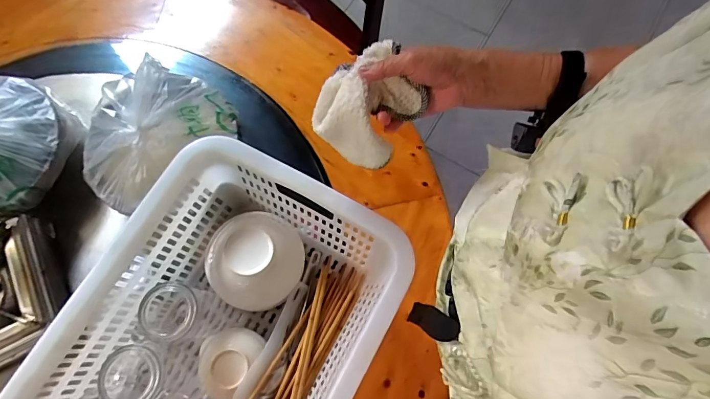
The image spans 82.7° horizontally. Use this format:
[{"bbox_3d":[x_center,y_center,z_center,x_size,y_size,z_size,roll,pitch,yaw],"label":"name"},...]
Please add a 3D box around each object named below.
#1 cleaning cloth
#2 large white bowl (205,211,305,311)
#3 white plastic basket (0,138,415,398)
[{"bbox_3d":[0.015,-0.109,0.470,0.102,0.087,0.104,38,76,11],"label":"cleaning cloth"},{"bbox_3d":[-0.159,0.092,0.631,0.151,0.077,0.143,0,72,-1],"label":"large white bowl"},{"bbox_3d":[-0.184,0.210,0.564,0.356,0.184,0.506,27,74,8],"label":"white plastic basket"}]

